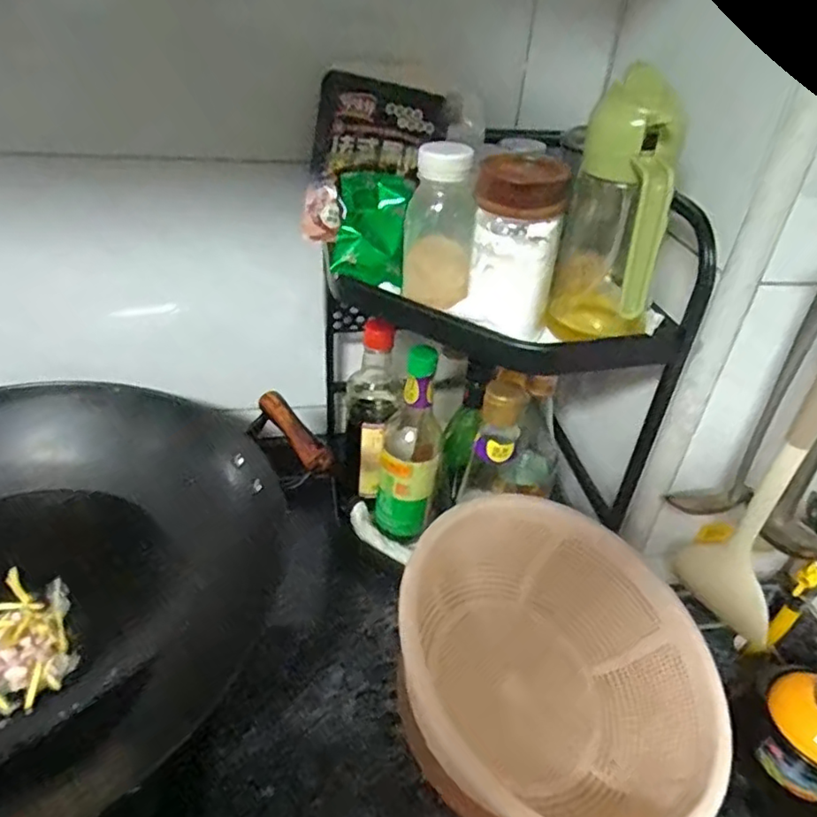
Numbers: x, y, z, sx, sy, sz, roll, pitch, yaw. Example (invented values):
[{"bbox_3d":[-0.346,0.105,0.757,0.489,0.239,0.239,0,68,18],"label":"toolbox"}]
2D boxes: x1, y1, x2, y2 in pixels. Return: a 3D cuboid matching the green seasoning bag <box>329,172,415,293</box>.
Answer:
[{"bbox_3d":[-0.030,-0.157,0.535,0.062,0.094,0.022,11,-2,-24],"label":"green seasoning bag"}]

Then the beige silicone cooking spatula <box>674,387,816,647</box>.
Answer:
[{"bbox_3d":[0.269,0.041,0.434,0.075,0.320,0.023,26,41,25],"label":"beige silicone cooking spatula"}]

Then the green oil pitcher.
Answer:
[{"bbox_3d":[0.149,-0.131,0.452,0.068,0.192,0.106,13,37,10],"label":"green oil pitcher"}]

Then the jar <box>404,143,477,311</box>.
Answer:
[{"bbox_3d":[0.025,-0.132,0.478,0.053,0.124,0.046,4,37,-2],"label":"jar"}]

